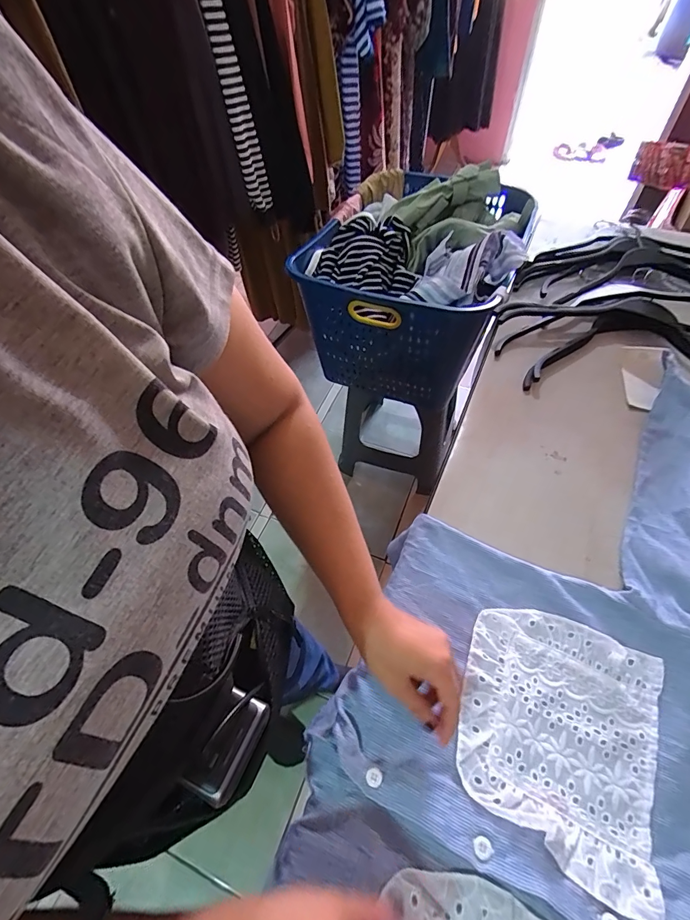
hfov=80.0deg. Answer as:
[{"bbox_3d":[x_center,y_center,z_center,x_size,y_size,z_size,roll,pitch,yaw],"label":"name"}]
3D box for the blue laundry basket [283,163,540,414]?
[{"bbox_3d":[0.167,-0.423,0.951,0.412,0.292,0.515,19,59,16],"label":"blue laundry basket"}]

